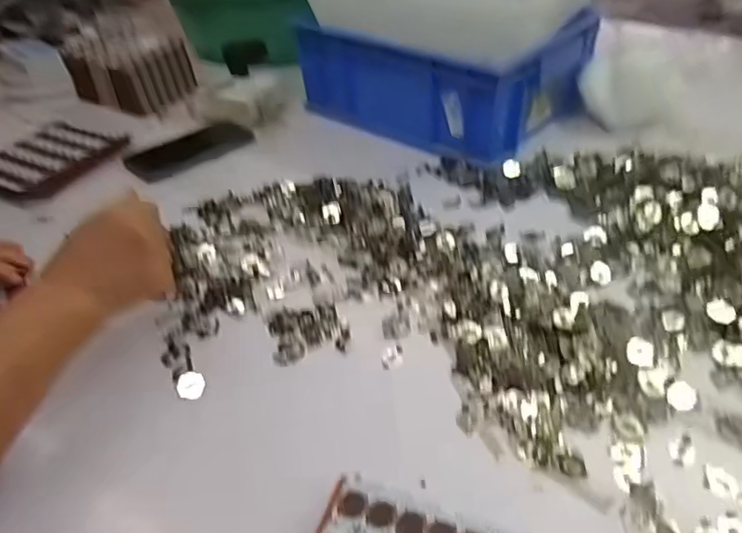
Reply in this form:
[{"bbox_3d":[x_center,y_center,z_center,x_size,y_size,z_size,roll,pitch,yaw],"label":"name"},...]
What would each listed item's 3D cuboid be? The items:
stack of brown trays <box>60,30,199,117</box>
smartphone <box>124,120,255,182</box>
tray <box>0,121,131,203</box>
[{"bbox_3d":[-0.370,-0.310,0.904,0.156,0.094,0.115,18,44,24],"label":"stack of brown trays"},{"bbox_3d":[-0.241,-0.157,0.784,0.088,0.006,0.166,29,49,34],"label":"smartphone"},{"bbox_3d":[-0.407,-0.134,0.745,0.114,0.029,0.163,14,42,20],"label":"tray"}]

